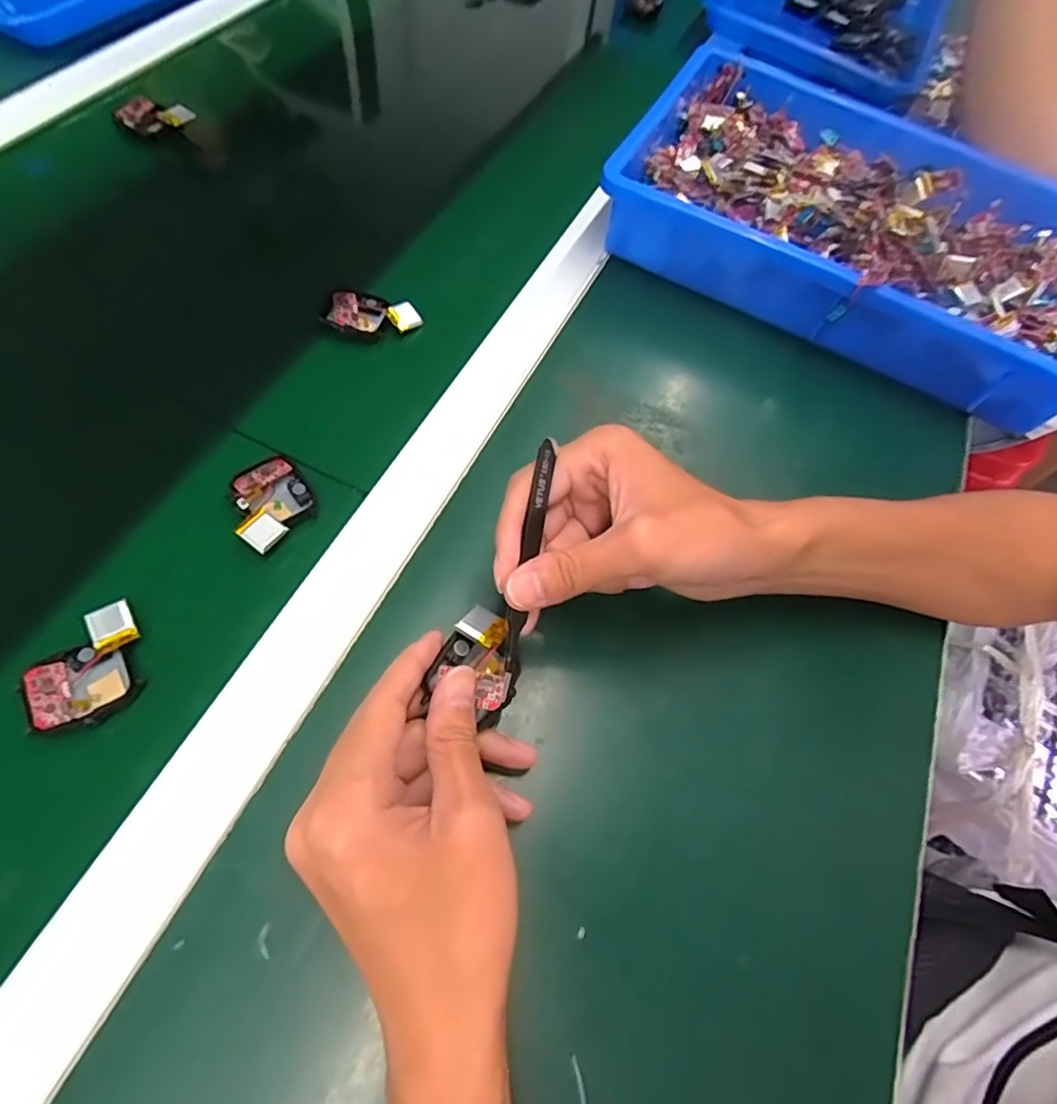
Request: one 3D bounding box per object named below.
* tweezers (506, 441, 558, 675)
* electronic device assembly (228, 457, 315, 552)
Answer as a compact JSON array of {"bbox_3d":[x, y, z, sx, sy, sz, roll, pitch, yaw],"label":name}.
[{"bbox_3d":[0.000,0.000,0.269,0.008,0.006,0.106,9,83,9],"label":"tweezers"},{"bbox_3d":[-0.144,-0.026,0.332,0.044,0.020,0.049,31,69,18],"label":"electronic device assembly"}]

